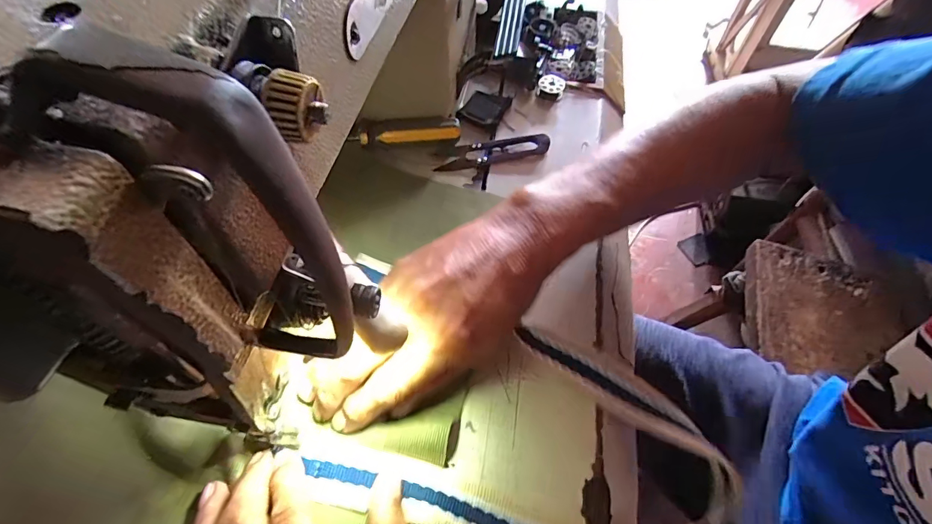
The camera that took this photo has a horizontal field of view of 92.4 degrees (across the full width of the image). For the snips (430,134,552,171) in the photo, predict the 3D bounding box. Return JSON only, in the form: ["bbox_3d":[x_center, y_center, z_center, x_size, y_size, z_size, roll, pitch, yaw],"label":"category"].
[{"bbox_3d":[0.024,-0.095,0.383,0.098,0.010,0.024,-9,58,-9],"label":"snips"}]

